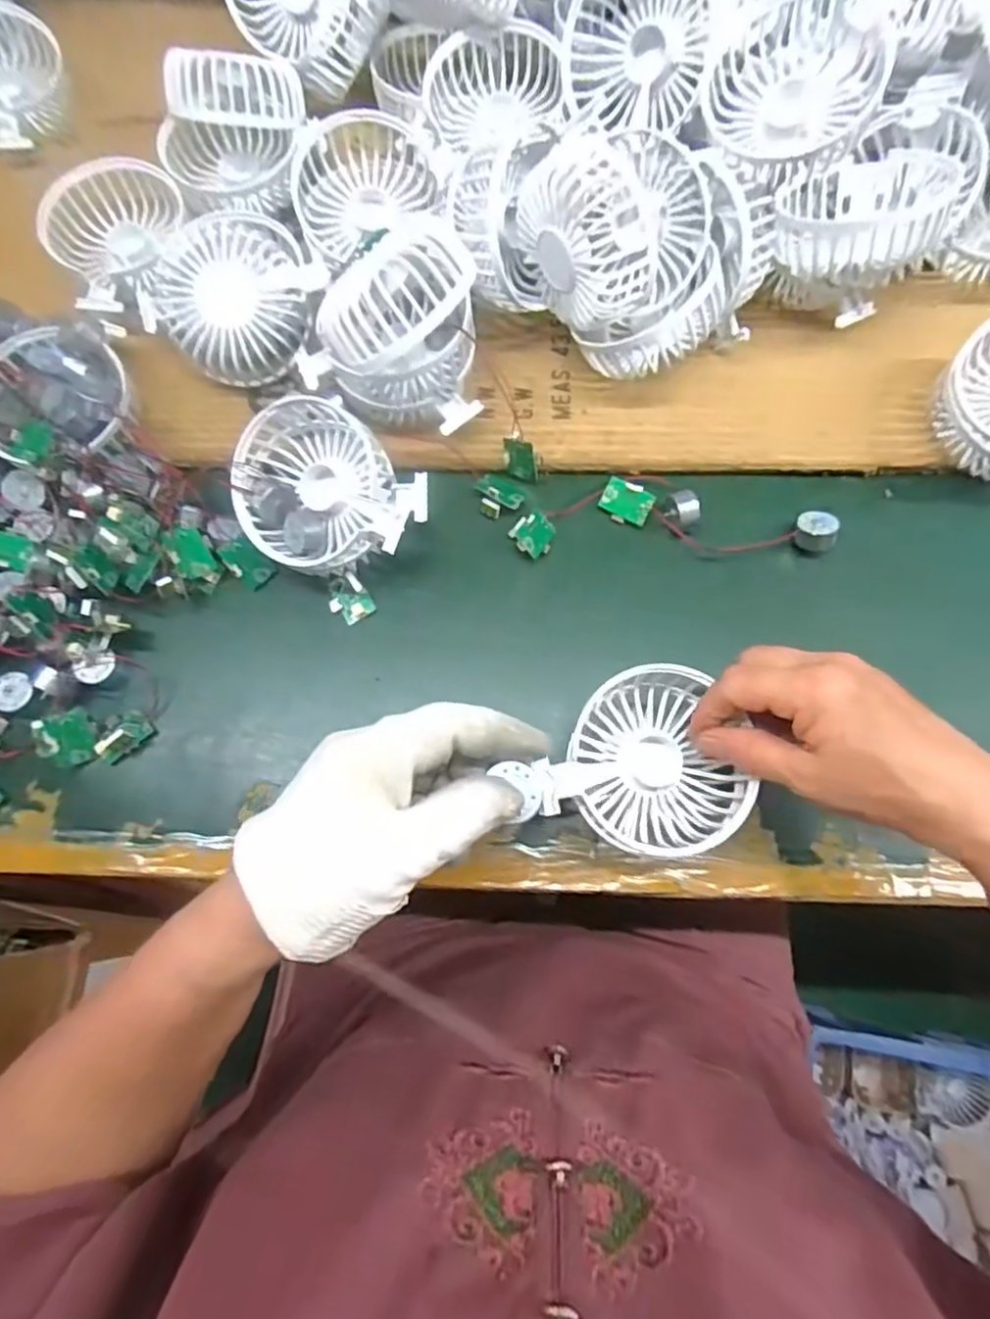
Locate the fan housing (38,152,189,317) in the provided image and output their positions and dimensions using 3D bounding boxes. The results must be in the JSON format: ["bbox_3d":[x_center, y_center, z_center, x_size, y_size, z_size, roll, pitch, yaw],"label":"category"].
[{"bbox_3d":[-0.253,-0.275,0.432,0.074,0.029,0.108,23,77,6],"label":"fan housing"}]

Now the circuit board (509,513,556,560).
[{"bbox_3d":[0.024,-0.074,0.397,0.023,0.015,0.028,43,80,11],"label":"circuit board"}]

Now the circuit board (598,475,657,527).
[{"bbox_3d":[0.080,-0.095,0.402,0.030,0.004,0.025,25,96,7],"label":"circuit board"}]

